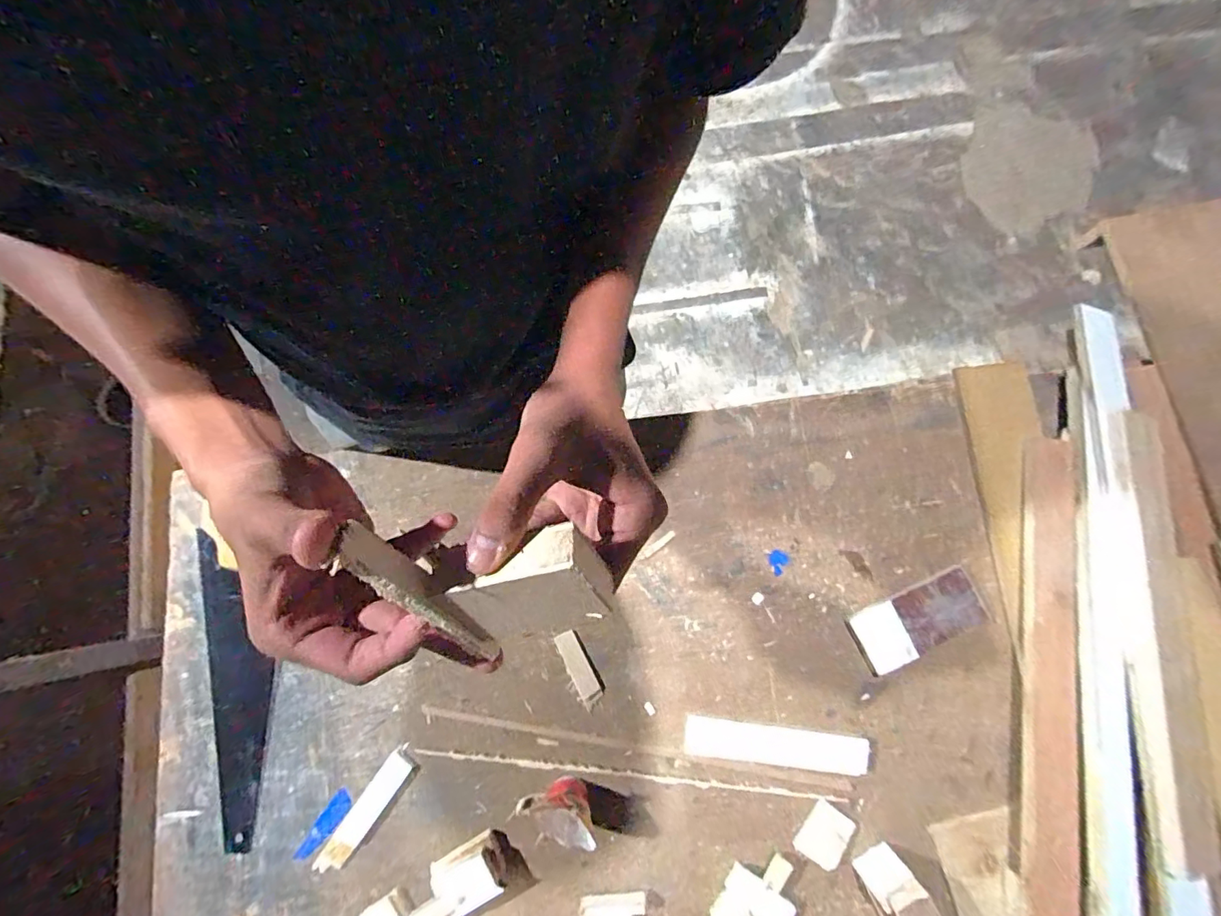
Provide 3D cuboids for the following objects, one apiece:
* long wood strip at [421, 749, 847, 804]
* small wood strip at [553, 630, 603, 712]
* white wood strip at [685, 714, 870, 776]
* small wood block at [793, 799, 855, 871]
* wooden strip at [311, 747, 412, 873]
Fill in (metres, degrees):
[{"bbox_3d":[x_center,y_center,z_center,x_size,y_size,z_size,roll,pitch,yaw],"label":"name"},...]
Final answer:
[{"bbox_3d":[0.022,0.350,0.570,0.472,0.009,0.013,7,79,0],"label":"long wood strip"},{"bbox_3d":[-0.037,0.244,0.595,0.026,0.007,0.087,-27,81,-6],"label":"small wood strip"},{"bbox_3d":[0.186,0.326,0.581,0.202,0.010,0.041,8,79,0],"label":"white wood strip"},{"bbox_3d":[0.235,0.414,0.564,0.046,0.009,0.058,34,80,5],"label":"small wood block"},{"bbox_3d":[-0.266,0.386,0.557,0.030,0.004,0.134,35,81,5],"label":"wooden strip"}]

